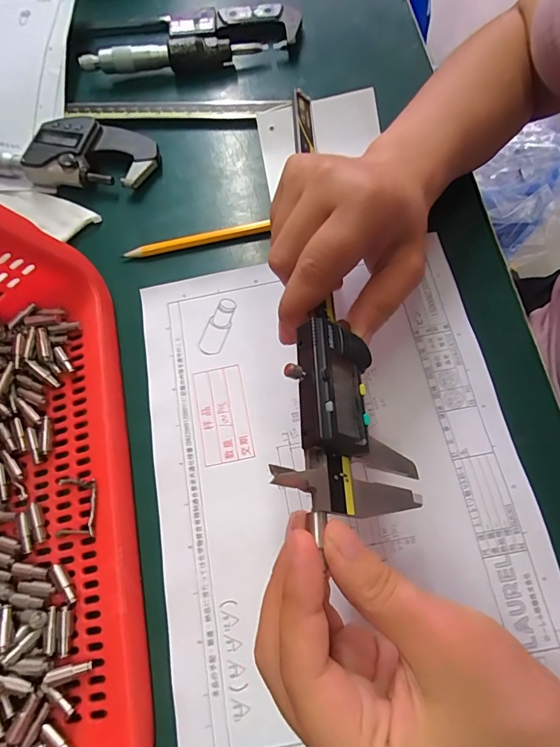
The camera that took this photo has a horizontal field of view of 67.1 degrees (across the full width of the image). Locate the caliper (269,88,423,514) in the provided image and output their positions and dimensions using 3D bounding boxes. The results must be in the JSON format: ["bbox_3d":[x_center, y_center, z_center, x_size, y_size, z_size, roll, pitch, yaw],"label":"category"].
[{"bbox_3d":[0.021,-0.065,0.221,0.055,0.025,0.265,-3,61,0],"label":"caliper"}]

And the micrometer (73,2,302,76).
[{"bbox_3d":[-0.075,-0.283,0.358,0.182,0.025,0.050,-12,70,-1],"label":"micrometer"}]

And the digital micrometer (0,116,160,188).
[{"bbox_3d":[-0.177,-0.175,0.327,0.163,0.020,0.053,5,71,5],"label":"digital micrometer"}]

